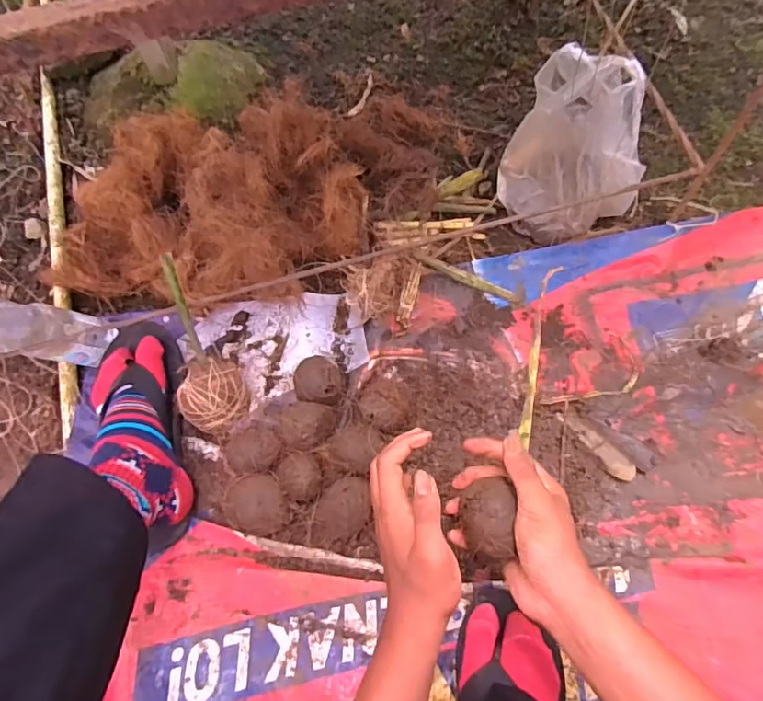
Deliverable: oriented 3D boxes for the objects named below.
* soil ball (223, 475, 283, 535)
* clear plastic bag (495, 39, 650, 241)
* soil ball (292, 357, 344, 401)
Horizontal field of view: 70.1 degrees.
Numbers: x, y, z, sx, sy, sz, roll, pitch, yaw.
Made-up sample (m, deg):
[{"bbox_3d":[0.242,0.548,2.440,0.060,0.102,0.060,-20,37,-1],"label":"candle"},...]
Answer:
[{"bbox_3d":[-0.146,0.183,0.643,0.065,0.064,0.065,-1,66,3],"label":"soil ball"},{"bbox_3d":[0.239,-0.259,0.725,0.098,0.235,0.202,-38,71,-14],"label":"clear plastic bag"},{"bbox_3d":[-0.081,0.042,0.703,0.064,0.060,0.068,-1,66,3],"label":"soil ball"}]

